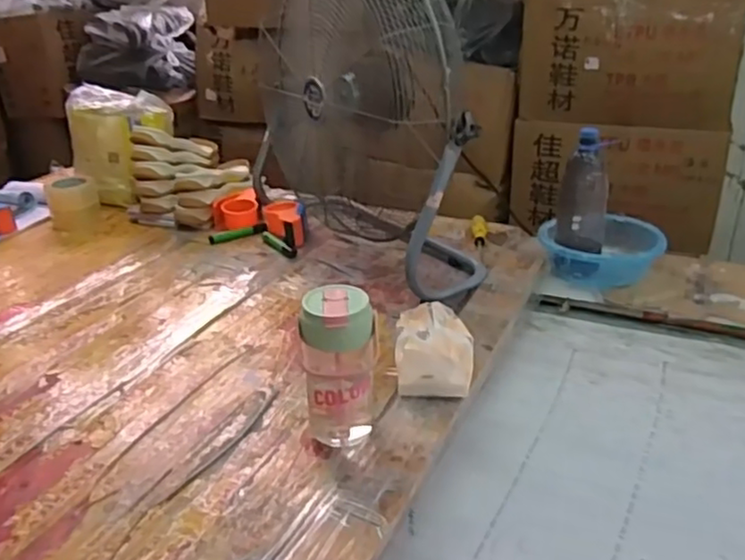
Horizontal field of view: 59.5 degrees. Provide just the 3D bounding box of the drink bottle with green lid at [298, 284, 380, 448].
[{"bbox_3d":[-0.036,0.111,0.772,0.079,0.191,0.084,1,28,3],"label":"drink bottle with green lid"}]

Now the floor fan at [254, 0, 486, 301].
[{"bbox_3d":[-0.013,-0.309,1.193,0.207,0.507,0.565,-19,30,-30],"label":"floor fan"}]

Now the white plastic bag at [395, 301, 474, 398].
[{"bbox_3d":[0.085,0.083,0.882,0.101,0.070,0.149,0,26,5],"label":"white plastic bag"}]

